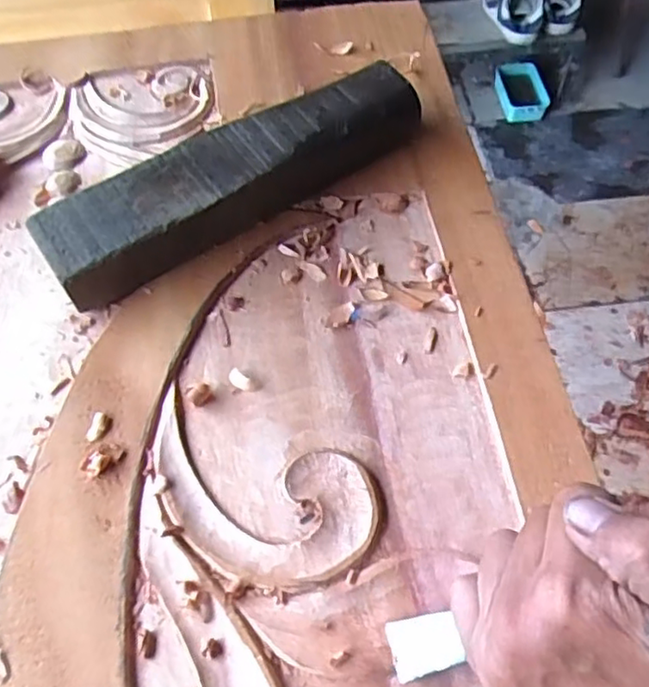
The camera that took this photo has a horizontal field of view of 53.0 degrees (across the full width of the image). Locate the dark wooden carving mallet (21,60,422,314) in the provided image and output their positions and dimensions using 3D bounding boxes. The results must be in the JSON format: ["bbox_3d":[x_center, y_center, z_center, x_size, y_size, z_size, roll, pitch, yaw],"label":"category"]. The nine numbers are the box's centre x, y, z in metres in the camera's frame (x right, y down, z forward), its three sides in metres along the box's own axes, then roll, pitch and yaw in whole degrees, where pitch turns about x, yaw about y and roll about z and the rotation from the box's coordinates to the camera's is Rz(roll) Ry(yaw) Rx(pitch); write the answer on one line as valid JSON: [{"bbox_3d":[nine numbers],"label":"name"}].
[{"bbox_3d":[-0.053,-0.106,0.424,0.259,0.048,0.060,-30,64,-15],"label":"dark wooden carving mallet"}]

